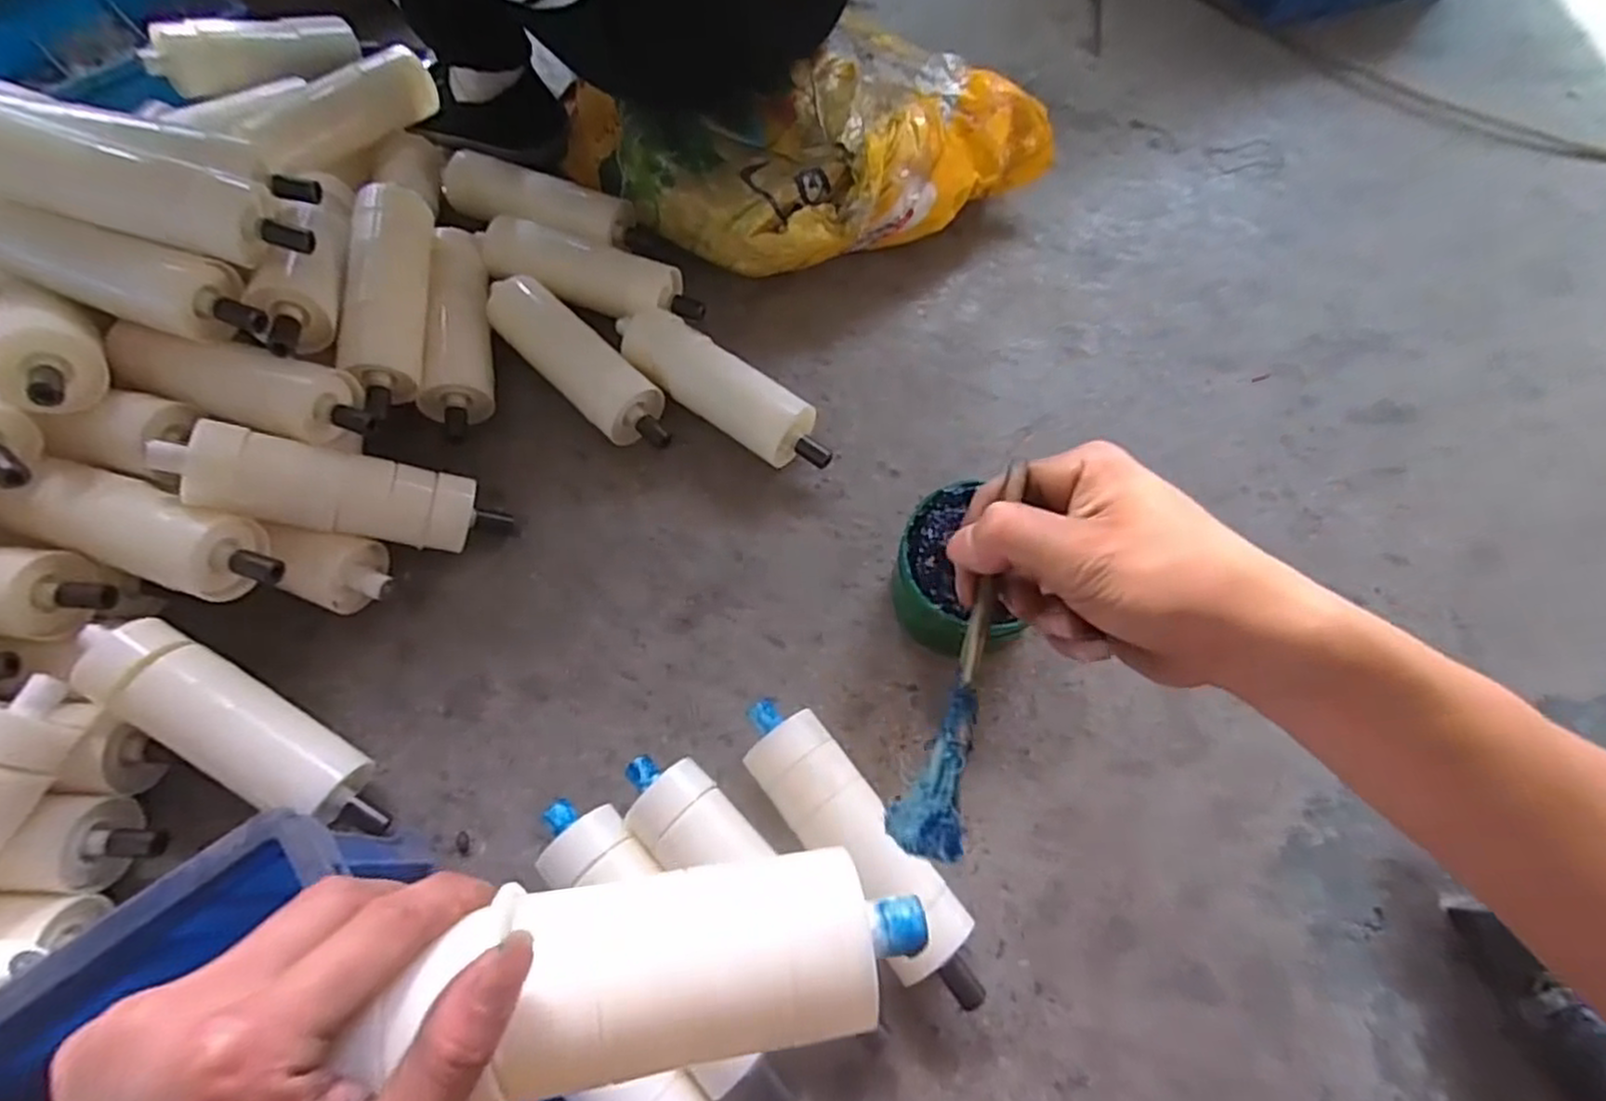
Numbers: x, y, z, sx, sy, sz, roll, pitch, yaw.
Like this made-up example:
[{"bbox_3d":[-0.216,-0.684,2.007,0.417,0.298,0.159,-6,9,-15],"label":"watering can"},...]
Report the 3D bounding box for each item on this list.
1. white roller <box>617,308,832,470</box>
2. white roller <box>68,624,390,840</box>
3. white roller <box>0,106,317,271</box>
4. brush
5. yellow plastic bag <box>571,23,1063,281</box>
[{"bbox_3d":[-0.073,-0.139,0.643,0.221,0.049,0.060,37,69,12],"label":"white roller"},{"bbox_3d":[-0.377,0.122,0.493,0.225,0.048,0.059,34,68,-3],"label":"white roller"},{"bbox_3d":[-0.466,-0.249,0.508,0.214,0.051,0.054,10,63,-26],"label":"white roller"},{"bbox_3d":[0.063,0.038,0.278,0.027,0.010,0.150,16,75,4],"label":"brush"},{"bbox_3d":[0.011,-0.402,0.728,0.420,0.100,0.250,-20,69,-12],"label":"yellow plastic bag"}]

